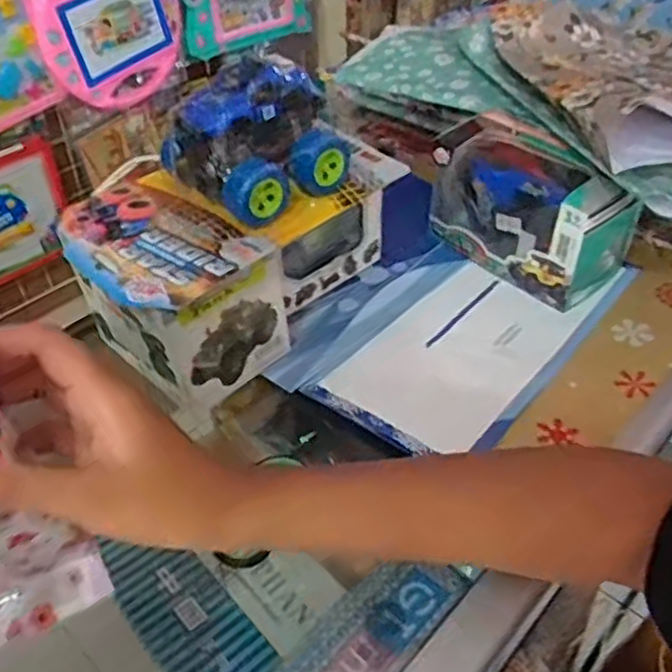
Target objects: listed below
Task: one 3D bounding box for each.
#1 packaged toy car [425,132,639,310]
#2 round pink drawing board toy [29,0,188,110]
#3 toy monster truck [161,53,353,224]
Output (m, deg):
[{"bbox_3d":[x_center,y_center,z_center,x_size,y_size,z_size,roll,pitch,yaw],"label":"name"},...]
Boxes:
[{"bbox_3d":[0.147,-0.099,0.532,0.078,0.089,0.145,-31,50,-29],"label":"packaged toy car"},{"bbox_3d":[-0.384,-0.545,1.228,0.023,0.277,0.268,26,68,33],"label":"round pink drawing board toy"},{"bbox_3d":[-0.049,-0.121,0.437,0.097,0.077,0.070,-28,48,-27],"label":"toy monster truck"}]

